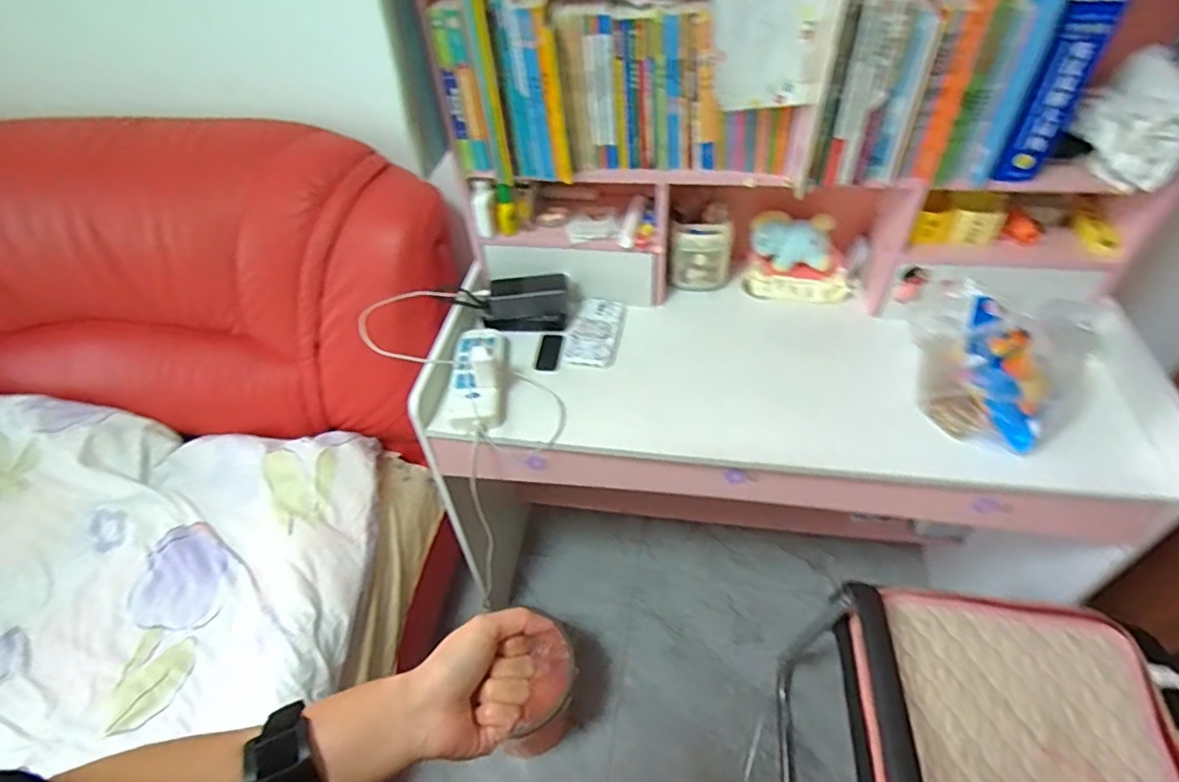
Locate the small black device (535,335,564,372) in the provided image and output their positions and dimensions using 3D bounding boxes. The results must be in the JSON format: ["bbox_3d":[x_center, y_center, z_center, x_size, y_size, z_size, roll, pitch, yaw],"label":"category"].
[{"bbox_3d":[-0.067,-0.061,1.006,0.038,0.012,0.089,5,47,9],"label":"small black device"}]

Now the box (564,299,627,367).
[{"bbox_3d":[0.010,-0.104,1.032,0.090,0.019,0.158,6,47,10],"label":"box"}]

